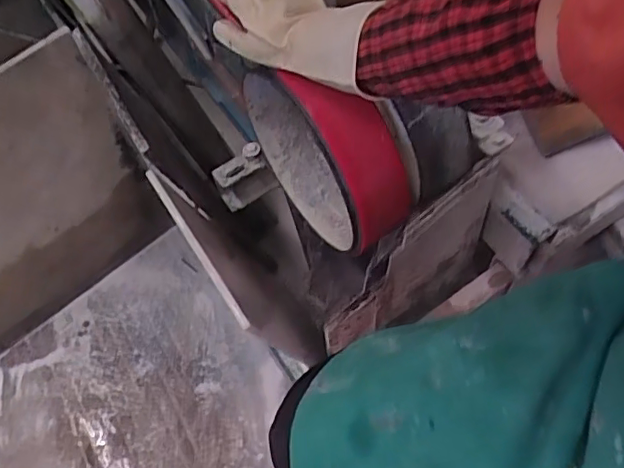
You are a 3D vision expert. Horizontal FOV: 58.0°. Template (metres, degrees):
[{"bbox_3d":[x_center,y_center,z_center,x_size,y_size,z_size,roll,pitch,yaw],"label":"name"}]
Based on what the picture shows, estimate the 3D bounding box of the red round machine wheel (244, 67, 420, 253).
[{"bbox_3d":[0.010,-0.110,0.751,0.092,0.271,0.288,-37,63,-16],"label":"red round machine wheel"}]

